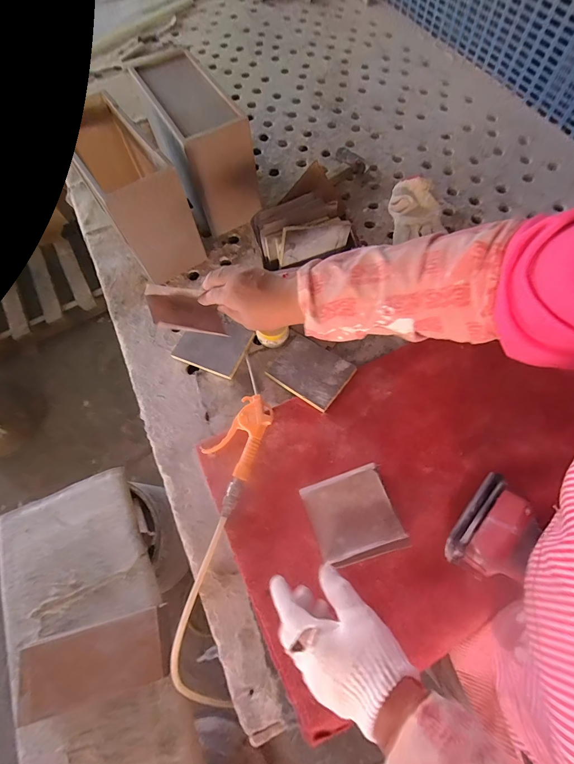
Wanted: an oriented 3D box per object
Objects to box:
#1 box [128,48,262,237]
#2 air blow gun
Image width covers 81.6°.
[{"bbox_3d":[-0.175,-0.479,0.678,0.130,0.197,0.295,-26,69,-8],"label":"box"},{"bbox_3d":[-0.077,0.076,0.531,0.088,0.022,0.239,20,70,10],"label":"air blow gun"}]

